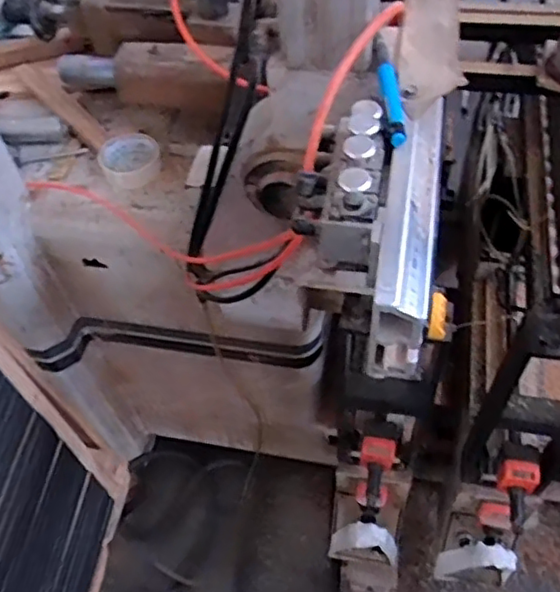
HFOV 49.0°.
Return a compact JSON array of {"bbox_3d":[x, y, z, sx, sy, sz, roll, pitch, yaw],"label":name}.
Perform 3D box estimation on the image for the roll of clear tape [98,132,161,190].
[{"bbox_3d":[-0.225,-0.204,0.930,0.091,0.034,0.093,-2,55,3],"label":"roll of clear tape"}]

